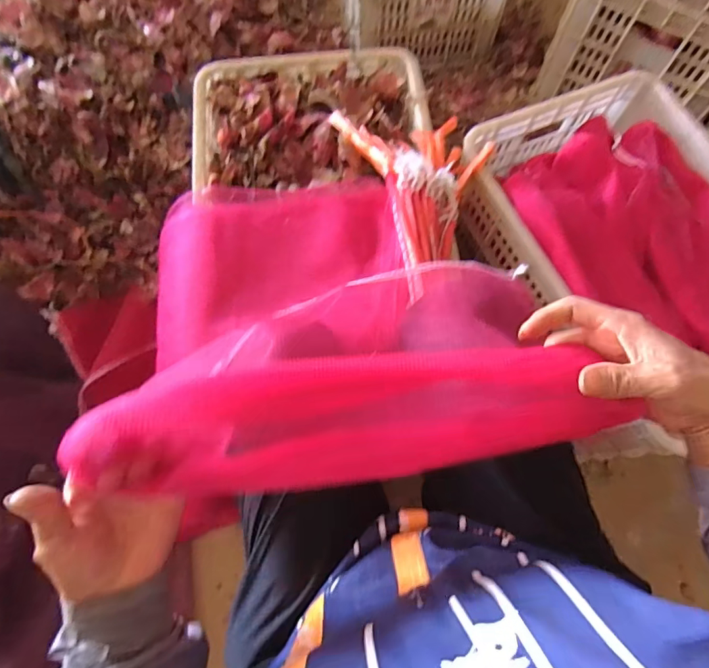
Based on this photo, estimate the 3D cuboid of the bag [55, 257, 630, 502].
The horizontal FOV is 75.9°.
[{"bbox_3d":[-0.001,0.019,0.374,0.362,0.136,0.193,-11,71,-3],"label":"bag"}]

